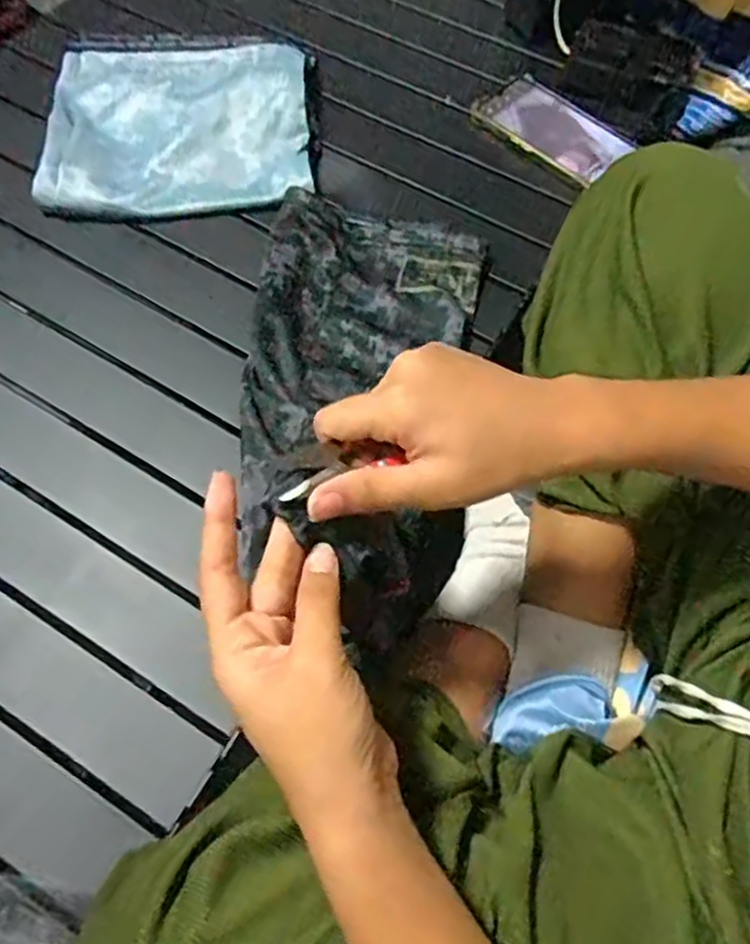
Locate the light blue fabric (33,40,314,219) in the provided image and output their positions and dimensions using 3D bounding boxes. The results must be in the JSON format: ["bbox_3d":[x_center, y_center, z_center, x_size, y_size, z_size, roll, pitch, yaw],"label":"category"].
[{"bbox_3d":[-0.177,-0.327,0.623,0.236,0.040,0.226,-3,64,-4],"label":"light blue fabric"}]

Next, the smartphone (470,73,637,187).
[{"bbox_3d":[0.169,-0.330,0.649,0.084,0.013,0.145,-39,70,-17],"label":"smartphone"}]

